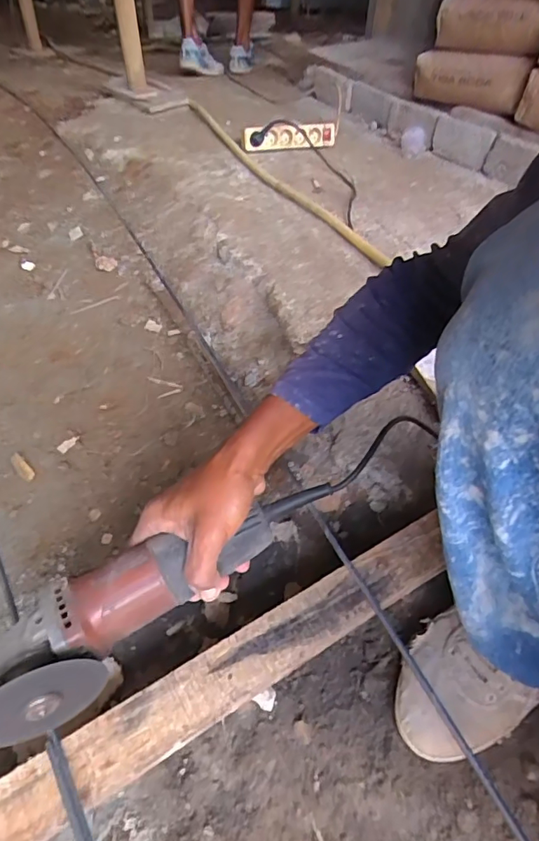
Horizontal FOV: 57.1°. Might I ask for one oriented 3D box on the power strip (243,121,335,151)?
[{"bbox_3d":[0.061,-0.812,1.417,0.283,0.062,0.034,-15,49,-17],"label":"power strip"}]

